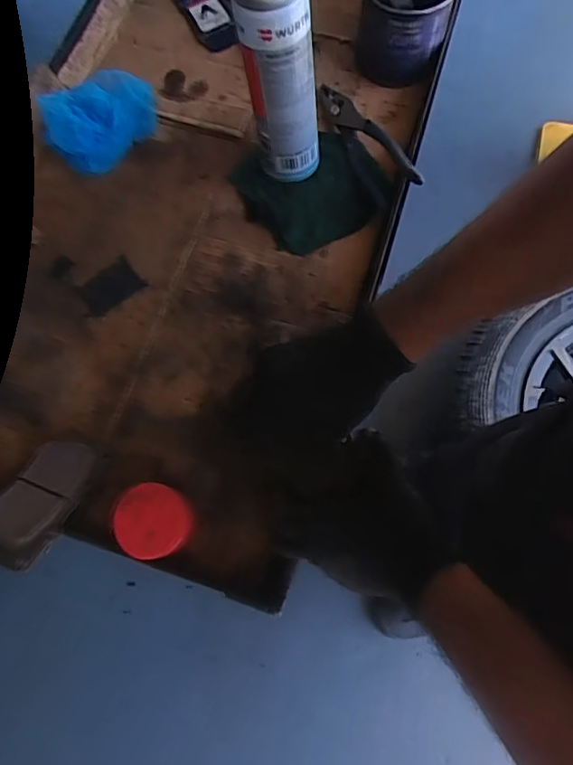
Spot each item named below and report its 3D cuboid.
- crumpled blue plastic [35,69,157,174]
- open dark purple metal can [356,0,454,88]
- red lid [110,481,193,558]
[{"bbox_3d":[-0.212,-0.317,0.615,0.080,0.060,0.145,37,77,14],"label":"crumpled blue plastic"},{"bbox_3d":[0.137,-0.427,0.613,0.100,0.106,0.103,9,73,6],"label":"open dark purple metal can"},{"bbox_3d":[-0.115,0.119,0.457,0.064,0.009,0.061,7,67,-16],"label":"red lid"}]

